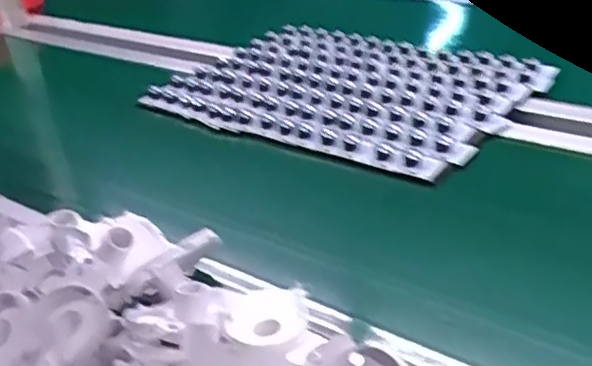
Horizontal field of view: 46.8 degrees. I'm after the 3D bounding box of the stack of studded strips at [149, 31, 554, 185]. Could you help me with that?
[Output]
[{"bbox_3d":[0.072,-0.137,0.959,0.461,0.020,0.329,15,36,33],"label":"stack of studded strips"}]

